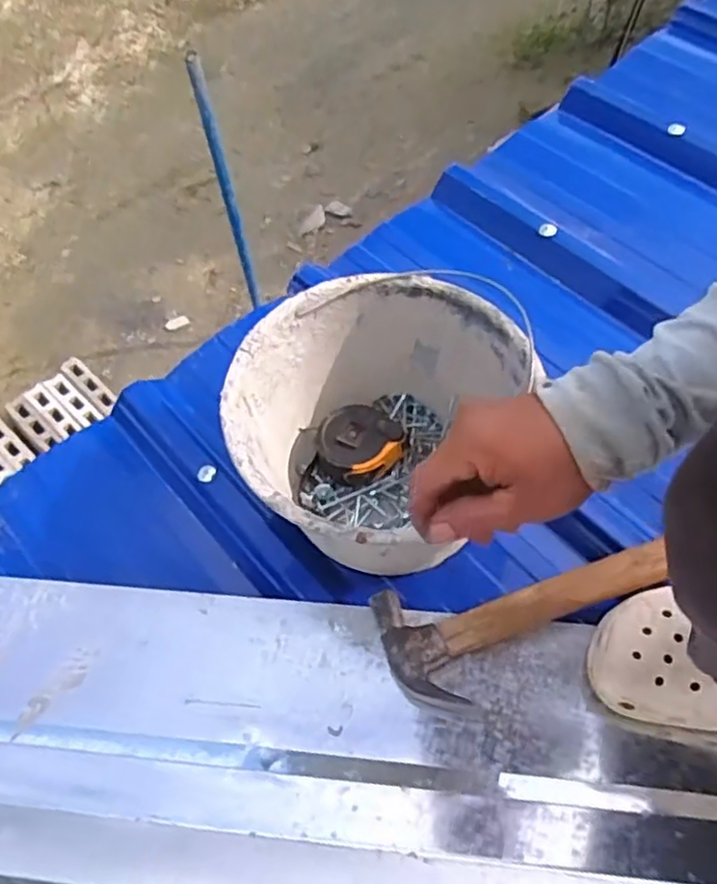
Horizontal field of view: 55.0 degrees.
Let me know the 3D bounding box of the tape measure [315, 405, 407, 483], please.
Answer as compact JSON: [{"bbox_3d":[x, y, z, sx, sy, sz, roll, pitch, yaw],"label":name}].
[{"bbox_3d":[0.001,0.001,0.690,0.079,0.030,0.073,-1,66,2],"label":"tape measure"}]

